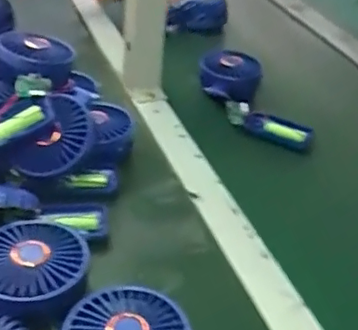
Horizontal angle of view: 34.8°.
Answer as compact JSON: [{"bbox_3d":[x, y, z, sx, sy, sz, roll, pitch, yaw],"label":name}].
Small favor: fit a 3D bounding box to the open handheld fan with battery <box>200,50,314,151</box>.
[{"bbox_3d":[0.092,-0.085,0.755,0.088,0.032,0.184,-16,56,-28],"label":"open handheld fan with battery"}]

